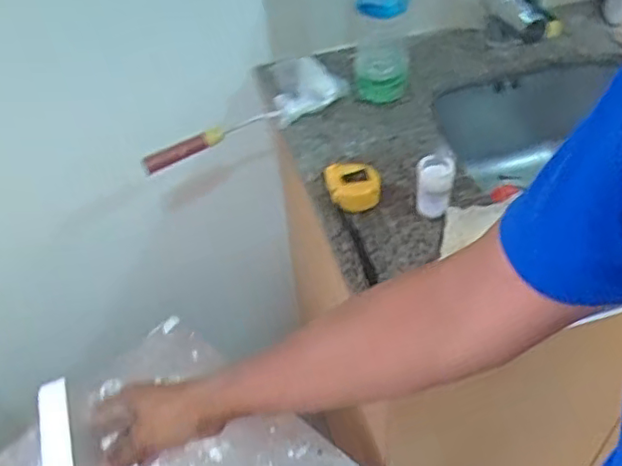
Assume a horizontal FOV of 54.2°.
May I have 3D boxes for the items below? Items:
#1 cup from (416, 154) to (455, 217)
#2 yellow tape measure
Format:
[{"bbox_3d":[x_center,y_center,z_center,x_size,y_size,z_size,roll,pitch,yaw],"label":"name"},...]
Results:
[{"bbox_3d":[0.144,-0.056,0.713,0.040,0.059,0.042,-2,45,2],"label":"cup"},{"bbox_3d":[0.052,-0.058,0.742,0.061,0.033,0.056,-10,45,-5],"label":"yellow tape measure"}]

